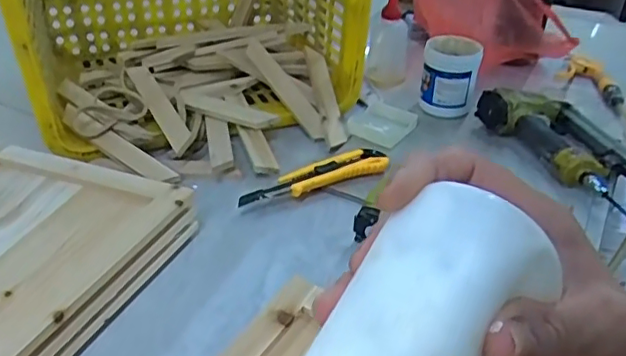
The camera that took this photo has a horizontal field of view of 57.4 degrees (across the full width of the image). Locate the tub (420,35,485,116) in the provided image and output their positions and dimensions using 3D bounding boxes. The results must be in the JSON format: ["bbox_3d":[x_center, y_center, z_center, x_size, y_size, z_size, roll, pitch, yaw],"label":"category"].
[{"bbox_3d":[0.196,-0.149,0.813,0.077,0.091,0.078,14,35,16],"label":"tub"}]

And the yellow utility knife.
[{"bbox_3d":[0.002,-0.001,0.665,0.182,0.027,0.036,-14,37,-23],"label":"yellow utility knife"}]

